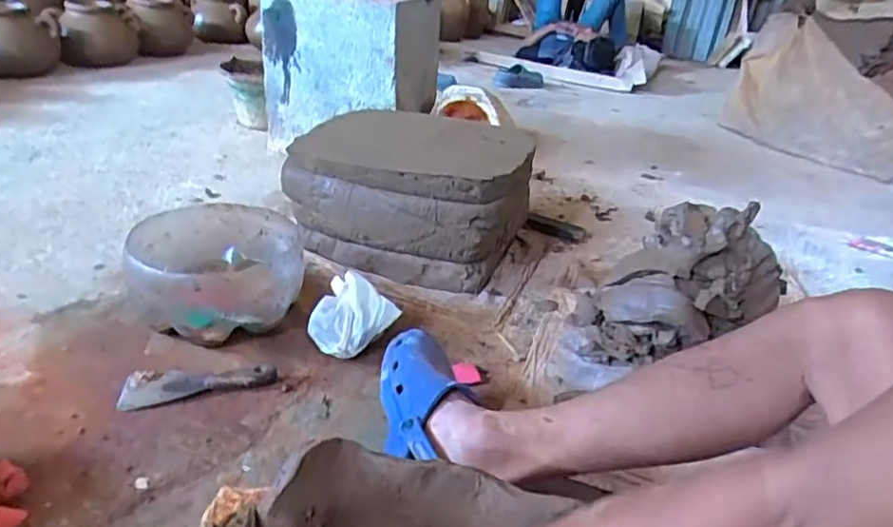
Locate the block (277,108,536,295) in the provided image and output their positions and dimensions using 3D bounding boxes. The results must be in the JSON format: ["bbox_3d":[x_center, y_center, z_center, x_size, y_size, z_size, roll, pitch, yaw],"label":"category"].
[{"bbox_3d":[-0.068,-0.130,1.154,0.416,0.217,0.296,12,29,11],"label":"block"}]

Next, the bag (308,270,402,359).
[{"bbox_3d":[-0.147,0.080,0.896,0.113,0.076,0.110,21,32,25],"label":"bag"}]

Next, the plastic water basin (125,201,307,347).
[{"bbox_3d":[-0.347,0.012,0.929,0.233,0.128,0.259,-6,31,-22],"label":"plastic water basin"}]

